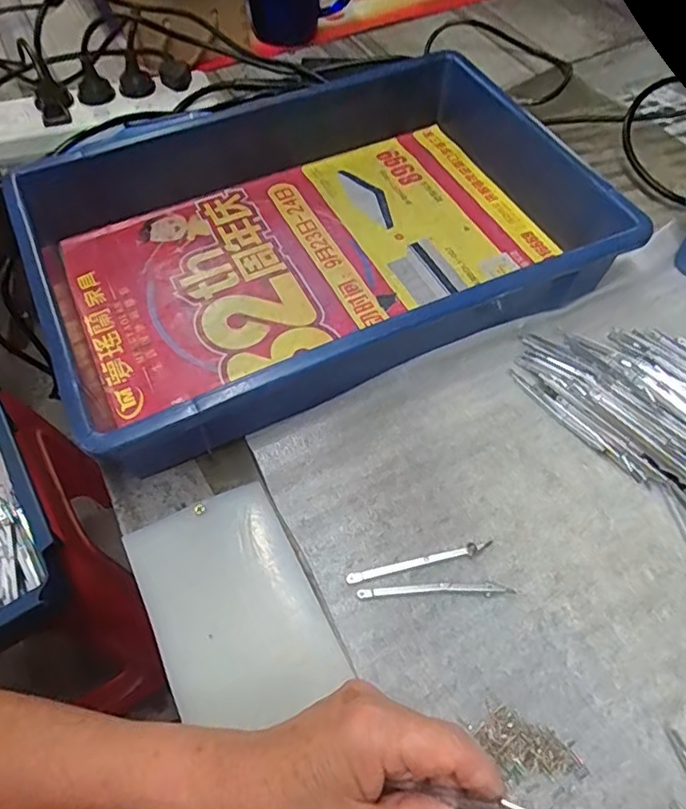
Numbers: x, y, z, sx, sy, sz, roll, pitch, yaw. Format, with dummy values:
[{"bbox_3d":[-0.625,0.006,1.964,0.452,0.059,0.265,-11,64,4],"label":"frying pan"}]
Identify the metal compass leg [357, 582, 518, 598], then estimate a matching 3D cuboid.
[{"bbox_3d":[0.058,0.115,0.353,0.096,0.004,0.008,-2,58,-1],"label":"metal compass leg"}]

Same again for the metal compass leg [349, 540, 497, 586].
[{"bbox_3d":[0.049,0.100,0.362,0.095,0.005,0.007,-12,59,-7],"label":"metal compass leg"}]

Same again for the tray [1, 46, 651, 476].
[{"bbox_3d":[-0.023,-0.143,0.468,0.416,0.077,0.286,-23,61,-13],"label":"tray"}]

